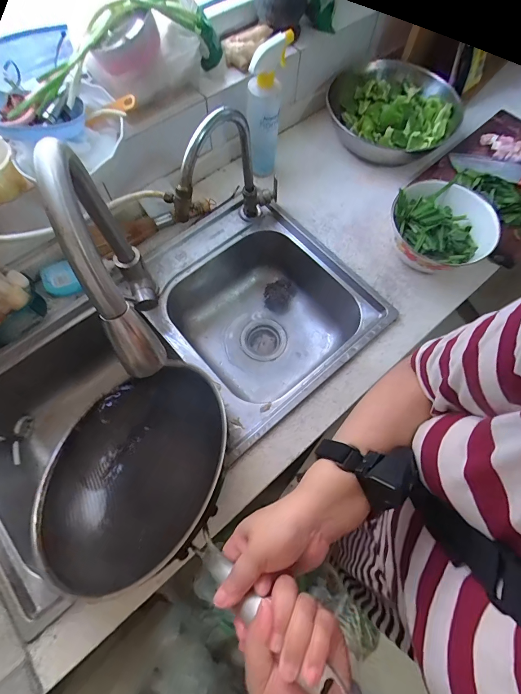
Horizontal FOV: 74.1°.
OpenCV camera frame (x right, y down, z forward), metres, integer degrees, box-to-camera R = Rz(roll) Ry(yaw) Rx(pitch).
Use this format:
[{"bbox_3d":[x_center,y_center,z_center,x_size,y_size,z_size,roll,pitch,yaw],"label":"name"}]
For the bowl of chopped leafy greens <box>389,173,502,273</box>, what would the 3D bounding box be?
[{"bbox_3d":[0.373,-0.241,0.702,0.240,0.091,0.176,-18,70,-9],"label":"bowl of chopped leafy greens"}]

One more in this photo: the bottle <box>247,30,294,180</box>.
[{"bbox_3d":[0.011,-0.479,0.698,0.074,0.252,0.082,4,68,0],"label":"bottle"}]

